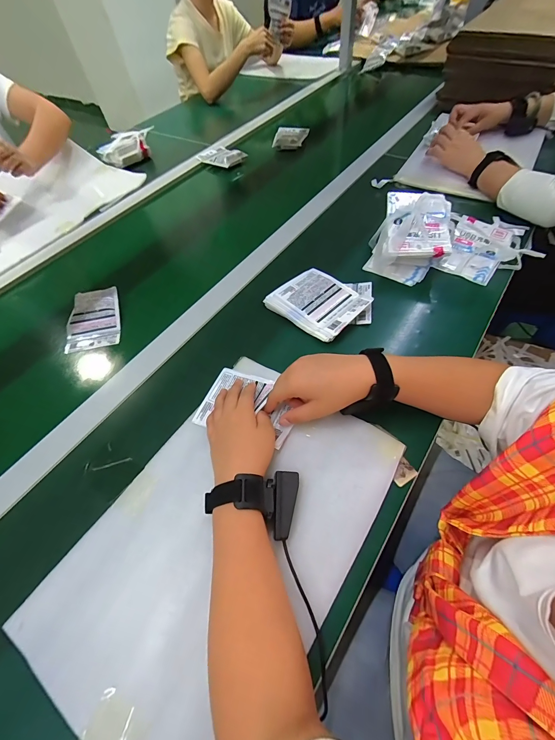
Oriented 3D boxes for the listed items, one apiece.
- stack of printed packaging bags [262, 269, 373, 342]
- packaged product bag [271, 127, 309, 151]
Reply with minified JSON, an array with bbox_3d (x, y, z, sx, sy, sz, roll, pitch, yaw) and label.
[{"bbox_3d":[0.069,-0.116,0.536,0.147,0.027,0.112,36,66,25],"label":"stack of printed packaging bags"},{"bbox_3d":[0.039,-0.711,0.942,0.099,0.022,0.117,12,59,13],"label":"packaged product bag"}]

